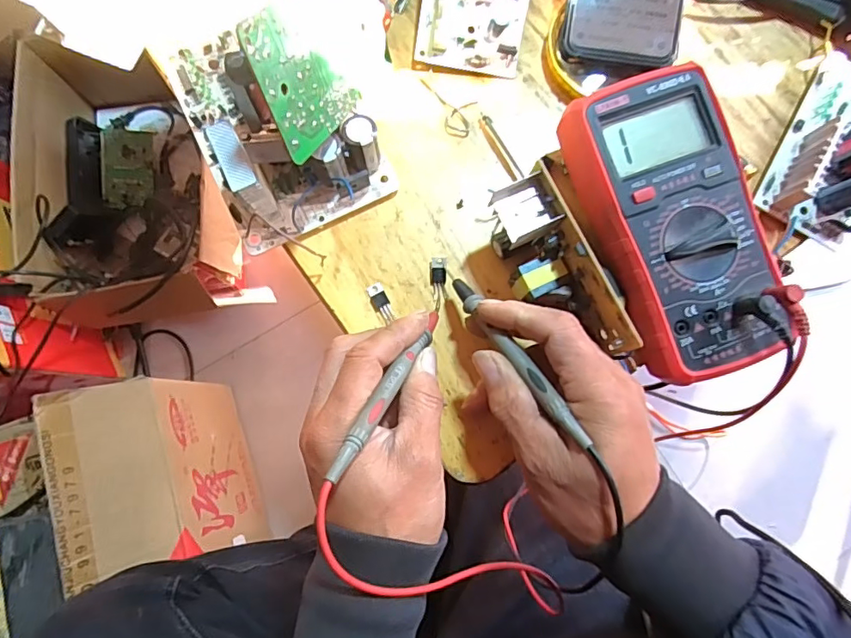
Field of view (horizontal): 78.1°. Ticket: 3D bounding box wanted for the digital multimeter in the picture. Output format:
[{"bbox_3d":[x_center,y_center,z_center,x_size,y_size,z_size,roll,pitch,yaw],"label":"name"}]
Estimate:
[{"bbox_3d":[0.151,-0.056,0.312,0.088,0.033,0.174,-19,81,-3],"label":"digital multimeter"}]

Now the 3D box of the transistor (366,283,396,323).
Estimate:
[{"bbox_3d":[-0.029,-0.011,0.342,0.010,0.004,0.027,-25,81,-4],"label":"transistor"}]

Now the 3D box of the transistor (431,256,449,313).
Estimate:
[{"bbox_3d":[0.009,-0.023,0.345,0.011,0.005,0.035,-2,81,-1],"label":"transistor"}]

